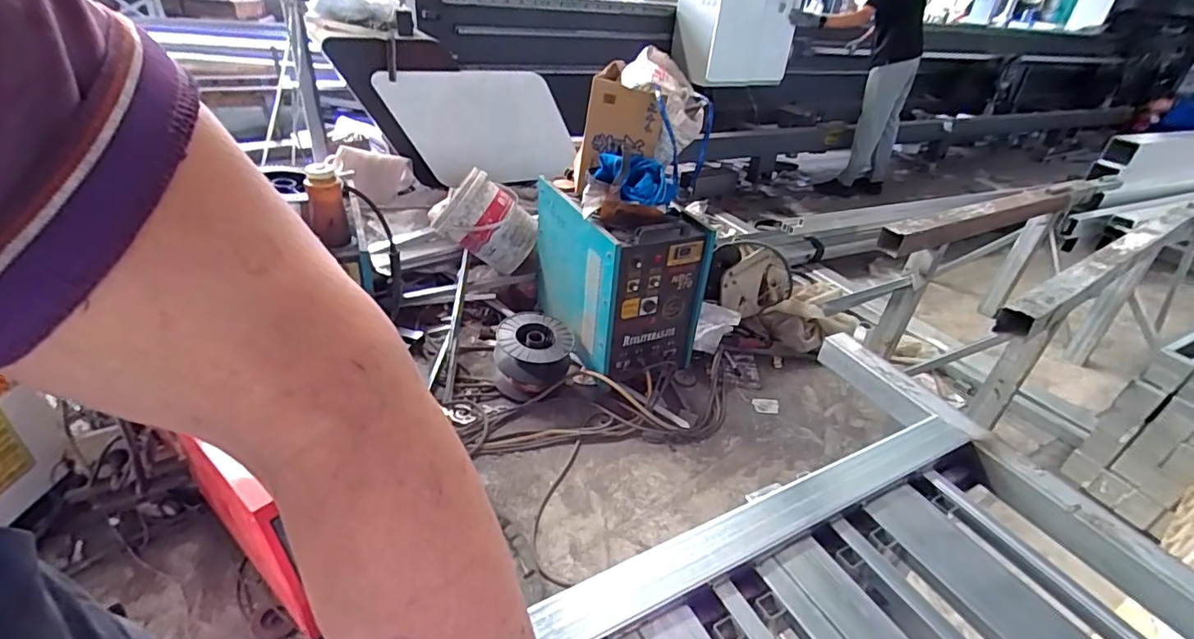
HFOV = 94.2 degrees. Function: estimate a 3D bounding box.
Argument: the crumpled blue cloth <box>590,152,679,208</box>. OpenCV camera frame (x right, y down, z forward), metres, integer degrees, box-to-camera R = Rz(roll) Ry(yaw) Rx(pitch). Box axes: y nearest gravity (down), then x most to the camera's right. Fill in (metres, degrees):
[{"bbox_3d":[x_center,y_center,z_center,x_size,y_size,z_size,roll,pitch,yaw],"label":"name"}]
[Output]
[{"bbox_3d":[0.113,-0.415,1.650,0.257,0.107,0.119,6,33,-1],"label":"crumpled blue cloth"}]

